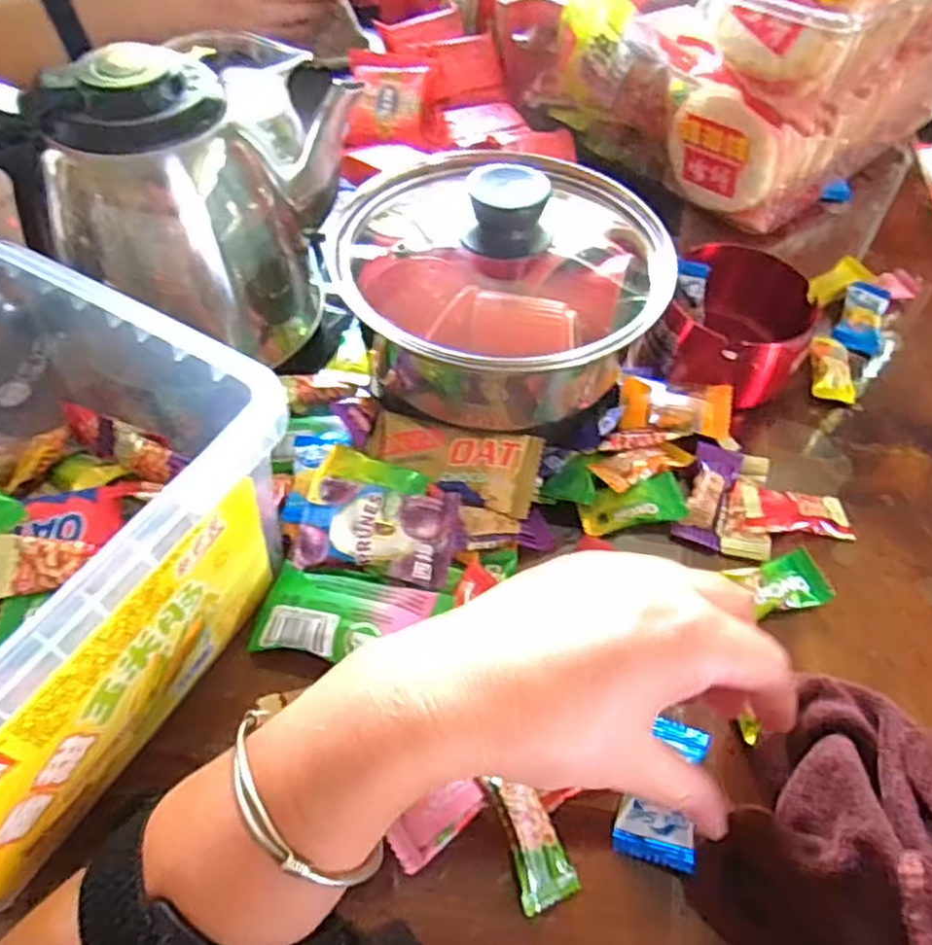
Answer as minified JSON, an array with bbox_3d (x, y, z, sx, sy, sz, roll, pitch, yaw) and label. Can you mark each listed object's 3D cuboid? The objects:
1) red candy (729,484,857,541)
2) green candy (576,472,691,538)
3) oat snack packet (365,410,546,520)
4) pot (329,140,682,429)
[{"bbox_3d":[0.164,0.020,0.347,0.062,0.013,0.025,1,55,-1],"label":"red candy"},{"bbox_3d":[0.083,0.016,0.346,0.052,0.010,0.023,-10,56,-9],"label":"green candy"},{"bbox_3d":[-0.007,-0.006,0.341,0.084,0.017,0.039,15,74,1],"label":"oat snack packet"},{"bbox_3d":[0.013,-0.098,0.339,0.140,0.093,0.135,1,55,-1],"label":"pot"}]

